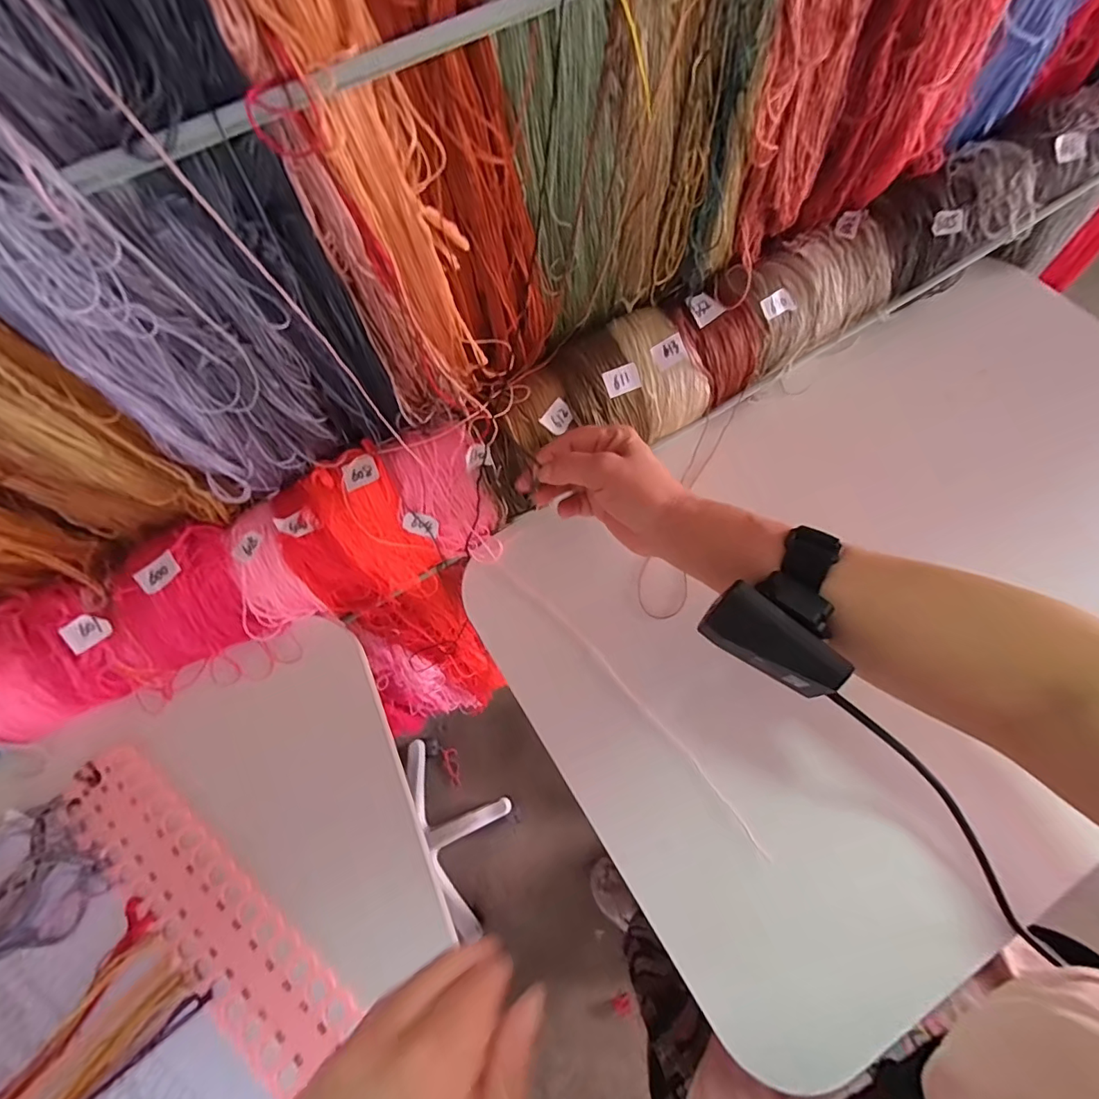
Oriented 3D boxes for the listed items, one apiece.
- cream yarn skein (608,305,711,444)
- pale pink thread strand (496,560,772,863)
[{"bbox_3d":[0.083,-0.133,0.379,0.048,0.038,0.092,-33,106,-11],"label":"cream yarn skein"},{"bbox_3d":[0.051,0.098,0.356,0.010,0.007,0.261,-40,70,-11],"label":"pale pink thread strand"}]

